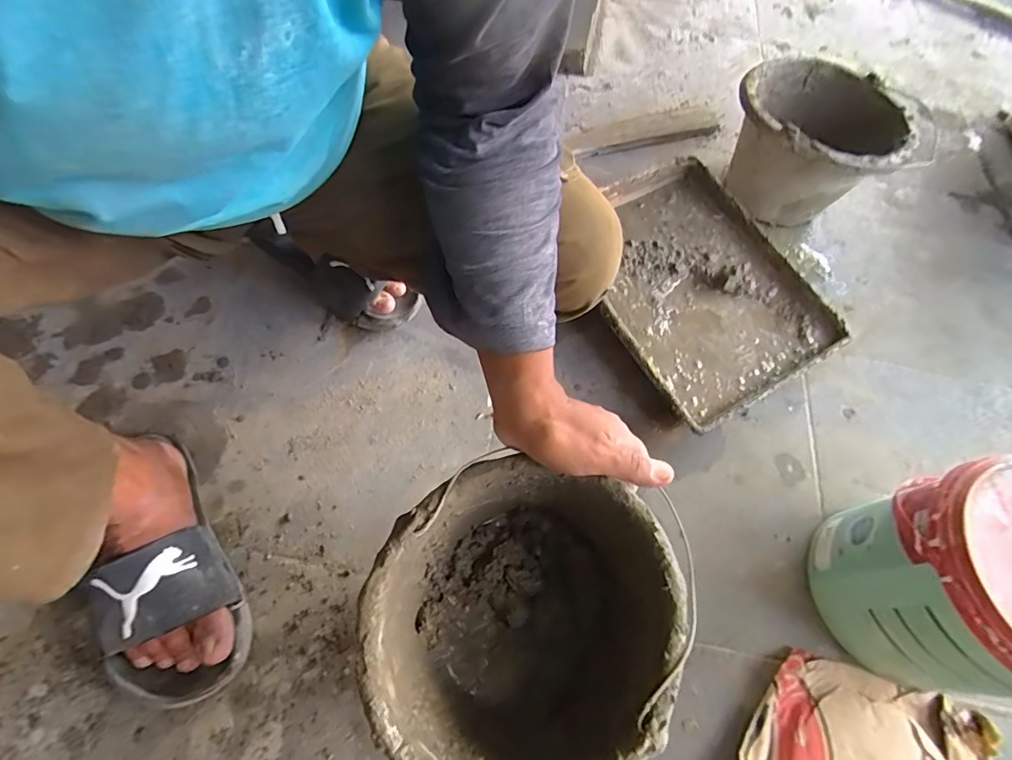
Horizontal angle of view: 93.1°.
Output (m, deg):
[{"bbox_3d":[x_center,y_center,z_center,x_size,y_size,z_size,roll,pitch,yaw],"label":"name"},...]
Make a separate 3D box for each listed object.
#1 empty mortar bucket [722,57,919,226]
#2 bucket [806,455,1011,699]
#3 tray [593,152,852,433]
[{"bbox_3d":[0.460,-0.356,0.740,0.255,0.150,0.225,-37,70,-19],"label":"empty mortar bucket"},{"bbox_3d":[0.416,0.187,0.439,0.166,0.199,0.168,2,61,-3],"label":"bucket"},{"bbox_3d":[0.253,-0.132,0.654,0.279,0.039,0.345,-26,71,-16],"label":"tray"}]

